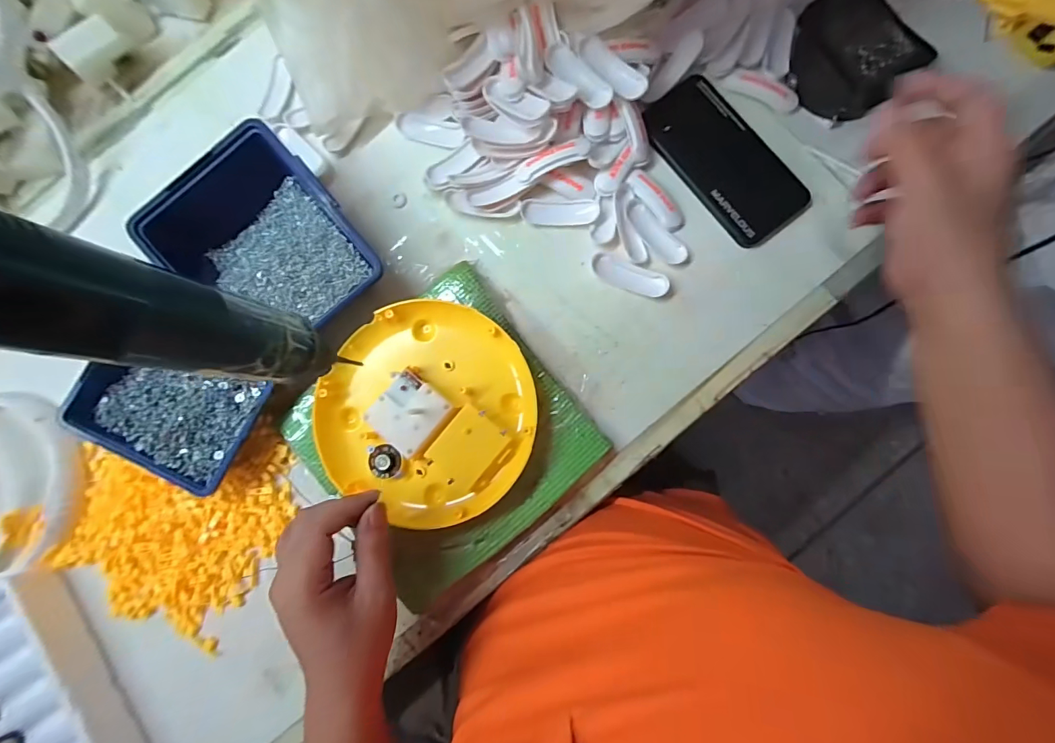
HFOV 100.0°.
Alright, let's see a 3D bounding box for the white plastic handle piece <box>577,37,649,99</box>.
[{"bbox_3d":[0.071,-0.256,0.376,0.067,0.009,0.023,37,89,4],"label":"white plastic handle piece"}]

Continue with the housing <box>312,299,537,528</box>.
[{"bbox_3d":[-0.082,0.033,0.376,0.177,0.038,0.175,0,87,2],"label":"housing"}]

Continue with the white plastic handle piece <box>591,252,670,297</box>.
[{"bbox_3d":[0.093,-0.086,0.400,0.070,0.010,0.023,23,88,3],"label":"white plastic handle piece"}]

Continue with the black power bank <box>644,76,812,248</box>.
[{"bbox_3d":[0.178,-0.192,0.403,0.075,0.008,0.161,-37,86,0],"label":"black power bank"}]

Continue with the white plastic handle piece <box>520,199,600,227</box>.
[{"bbox_3d":[0.030,-0.147,0.408,0.069,0.013,0.023,4,87,2],"label":"white plastic handle piece"}]

